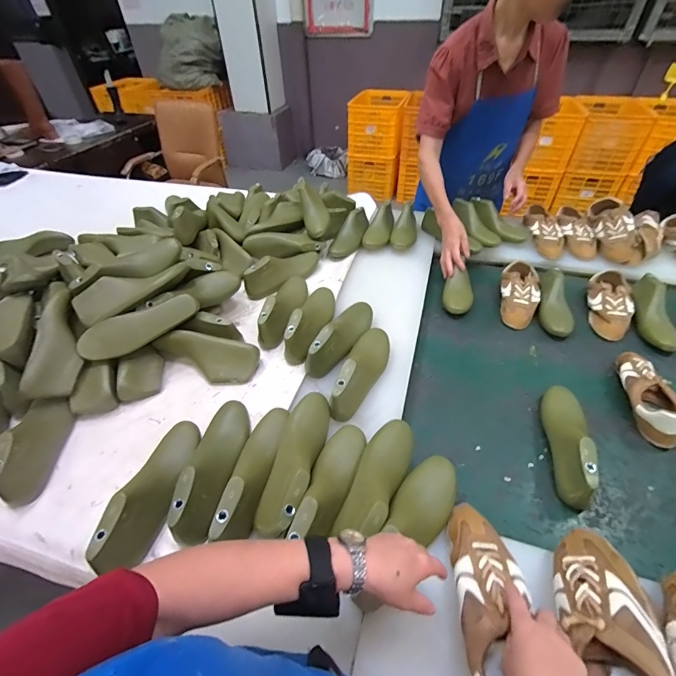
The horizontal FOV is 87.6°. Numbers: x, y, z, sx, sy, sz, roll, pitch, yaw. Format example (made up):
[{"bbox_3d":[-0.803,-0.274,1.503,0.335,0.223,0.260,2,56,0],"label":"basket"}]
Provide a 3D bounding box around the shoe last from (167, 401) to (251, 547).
[{"bbox_3d":[-0.208,0.204,0.601,0.082,0.056,0.263,-1,29,2],"label":"shoe last"}]

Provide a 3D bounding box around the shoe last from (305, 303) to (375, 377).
[{"bbox_3d":[0.012,-0.015,0.817,0.076,0.074,0.250,18,49,20],"label":"shoe last"}]

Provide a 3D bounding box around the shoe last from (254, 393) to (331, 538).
[{"bbox_3d":[-0.069,0.194,0.586,0.074,0.071,0.251,6,46,10],"label":"shoe last"}]

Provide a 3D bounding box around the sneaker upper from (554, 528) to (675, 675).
[{"bbox_3d":[0.317,0.336,0.412,0.097,0.070,0.229,10,28,13],"label":"sneaker upper"}]

